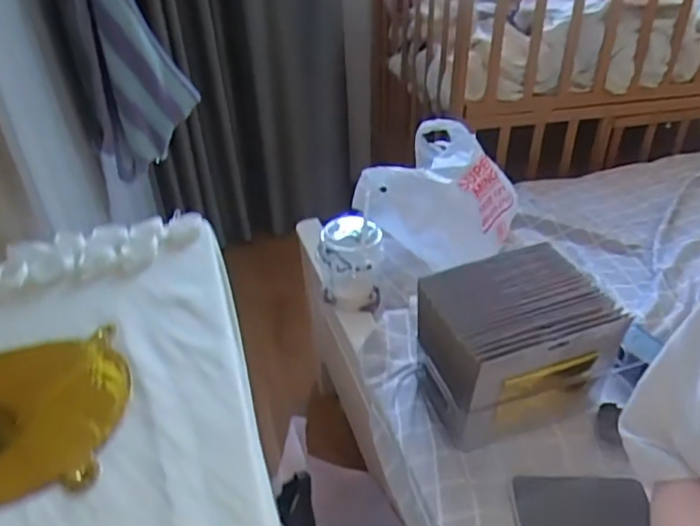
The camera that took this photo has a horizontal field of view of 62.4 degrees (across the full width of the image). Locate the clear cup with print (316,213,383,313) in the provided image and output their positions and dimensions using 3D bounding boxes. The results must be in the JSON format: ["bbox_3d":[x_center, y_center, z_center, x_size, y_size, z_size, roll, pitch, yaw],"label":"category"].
[{"bbox_3d":[0.002,0.003,0.916,0.099,0.136,0.082,-3,33,1],"label":"clear cup with print"}]

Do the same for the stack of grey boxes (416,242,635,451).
[{"bbox_3d":[0.200,0.102,0.730,0.201,0.164,0.157,-12,34,-12],"label":"stack of grey boxes"}]

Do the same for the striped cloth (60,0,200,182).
[{"bbox_3d":[-0.275,-0.254,0.742,0.138,0.293,0.112,-14,35,-16],"label":"striped cloth"}]

